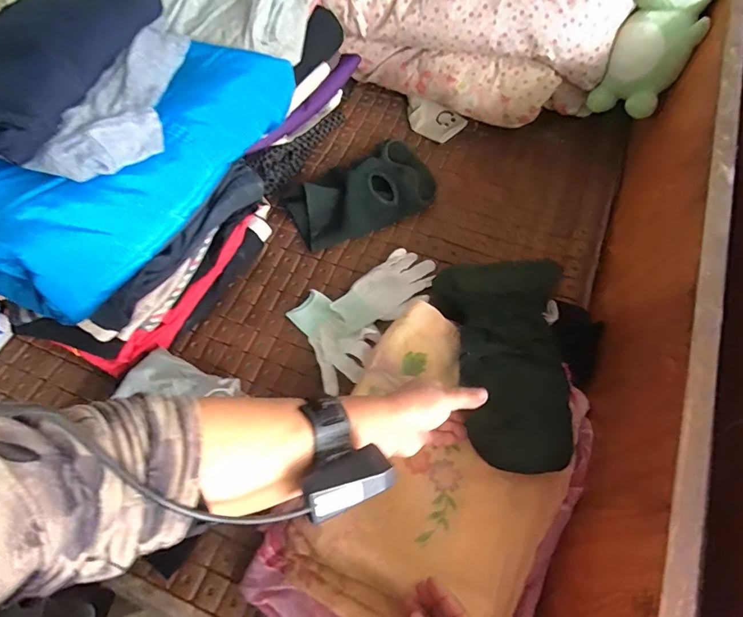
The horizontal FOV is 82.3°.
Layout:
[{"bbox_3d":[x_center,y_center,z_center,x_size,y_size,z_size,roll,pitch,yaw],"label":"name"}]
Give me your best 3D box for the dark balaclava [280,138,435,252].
[{"bbox_3d":[-0.017,-0.203,0.737,0.251,0.043,0.150,-25,70,-11],"label":"dark balaclava"}]

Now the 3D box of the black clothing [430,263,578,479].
[{"bbox_3d":[0.178,0.058,0.547,0.139,0.080,0.285,-2,57,-2],"label":"black clothing"}]

